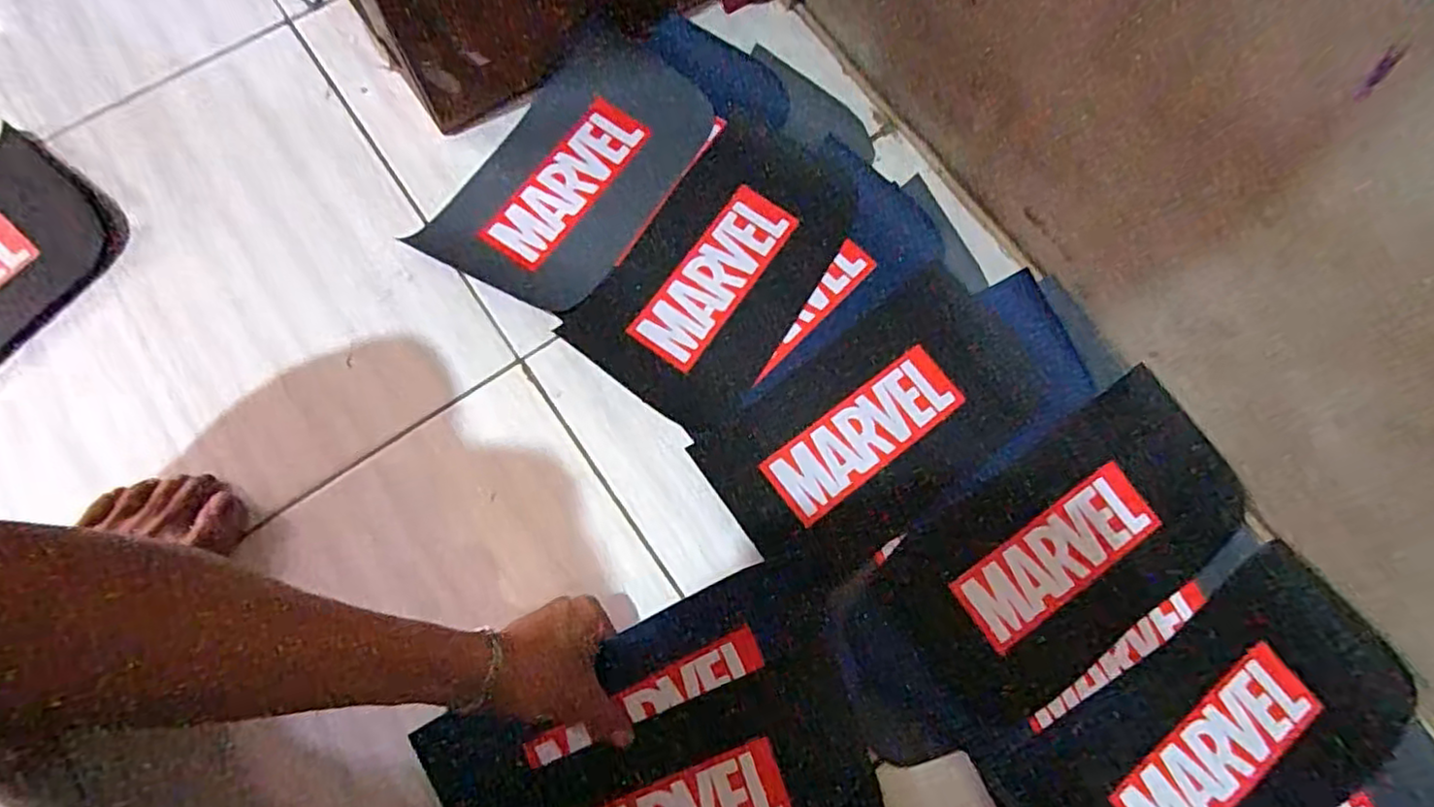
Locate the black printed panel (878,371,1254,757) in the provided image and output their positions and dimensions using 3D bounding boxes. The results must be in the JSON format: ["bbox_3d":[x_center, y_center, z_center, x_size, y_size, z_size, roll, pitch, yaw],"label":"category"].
[{"bbox_3d":[0.267,0.109,0.523,0.281,0.020,0.149,-34,79,-10],"label":"black printed panel"}]

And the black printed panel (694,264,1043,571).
[{"bbox_3d":[0.127,0.017,0.542,0.266,0.014,0.149,-36,79,-10],"label":"black printed panel"}]

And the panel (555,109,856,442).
[{"bbox_3d":[0.010,-0.115,0.573,0.145,0.011,0.265,35,77,7],"label":"panel"}]

